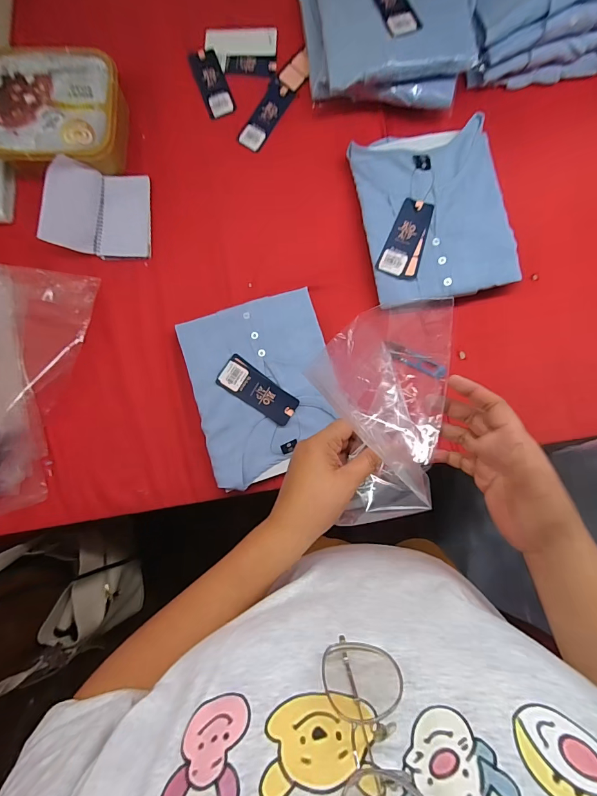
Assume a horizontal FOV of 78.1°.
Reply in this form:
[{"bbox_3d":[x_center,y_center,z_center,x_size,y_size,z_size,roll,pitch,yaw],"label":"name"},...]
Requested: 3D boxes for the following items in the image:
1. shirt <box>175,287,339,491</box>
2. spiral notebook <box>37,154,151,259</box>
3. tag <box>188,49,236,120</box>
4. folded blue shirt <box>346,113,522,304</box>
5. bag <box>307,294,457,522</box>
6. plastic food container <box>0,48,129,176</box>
[{"bbox_3d":[-0.051,-0.018,0.551,0.207,0.046,0.264,-15,82,0],"label":"shirt"},{"bbox_3d":[-0.314,-0.296,0.572,0.145,0.066,0.138,-2,82,1],"label":"spiral notebook"},{"bbox_3d":[-0.146,-0.534,0.624,0.045,0.004,0.125,-20,86,-2],"label":"tag"},{"bbox_3d":[0.205,-0.280,0.561,0.210,0.022,0.257,-8,82,0],"label":"folded blue shirt"},{"bbox_3d":[0.085,0.014,0.392,0.136,0.062,0.221,2,82,2],"label":"bag"},{"bbox_3d":[-0.379,-0.435,0.580,0.208,0.071,0.183,5,82,2],"label":"plastic food container"}]

